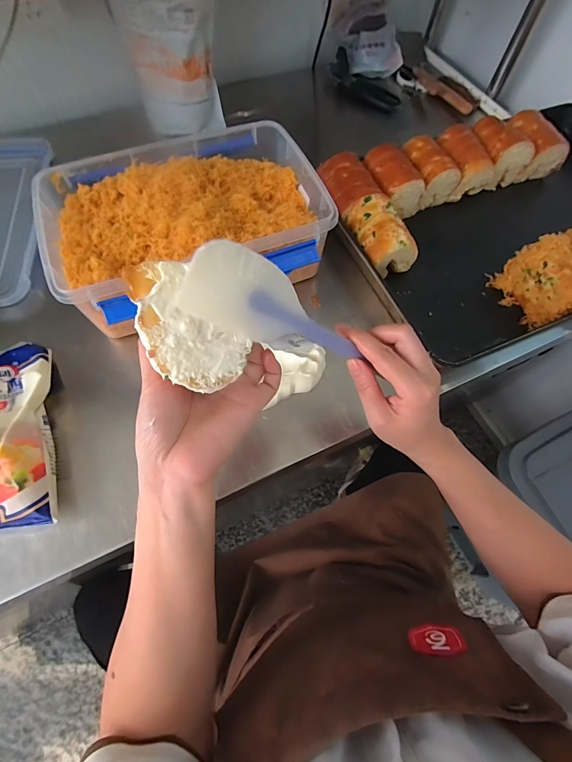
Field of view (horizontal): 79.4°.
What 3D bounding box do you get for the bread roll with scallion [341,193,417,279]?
[{"bbox_3d":[0.136,-0.215,0.507,0.066,0.055,0.112,-24,68,-12],"label":"bread roll with scallion"}]

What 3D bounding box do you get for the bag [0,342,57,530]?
[{"bbox_3d":[-0.331,0.056,0.388,0.122,0.052,0.230,-20,68,-10],"label":"bag"}]

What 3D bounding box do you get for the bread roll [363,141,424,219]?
[{"bbox_3d":[0.169,-0.324,0.560,0.069,0.063,0.096,-25,69,-12],"label":"bread roll"}]

